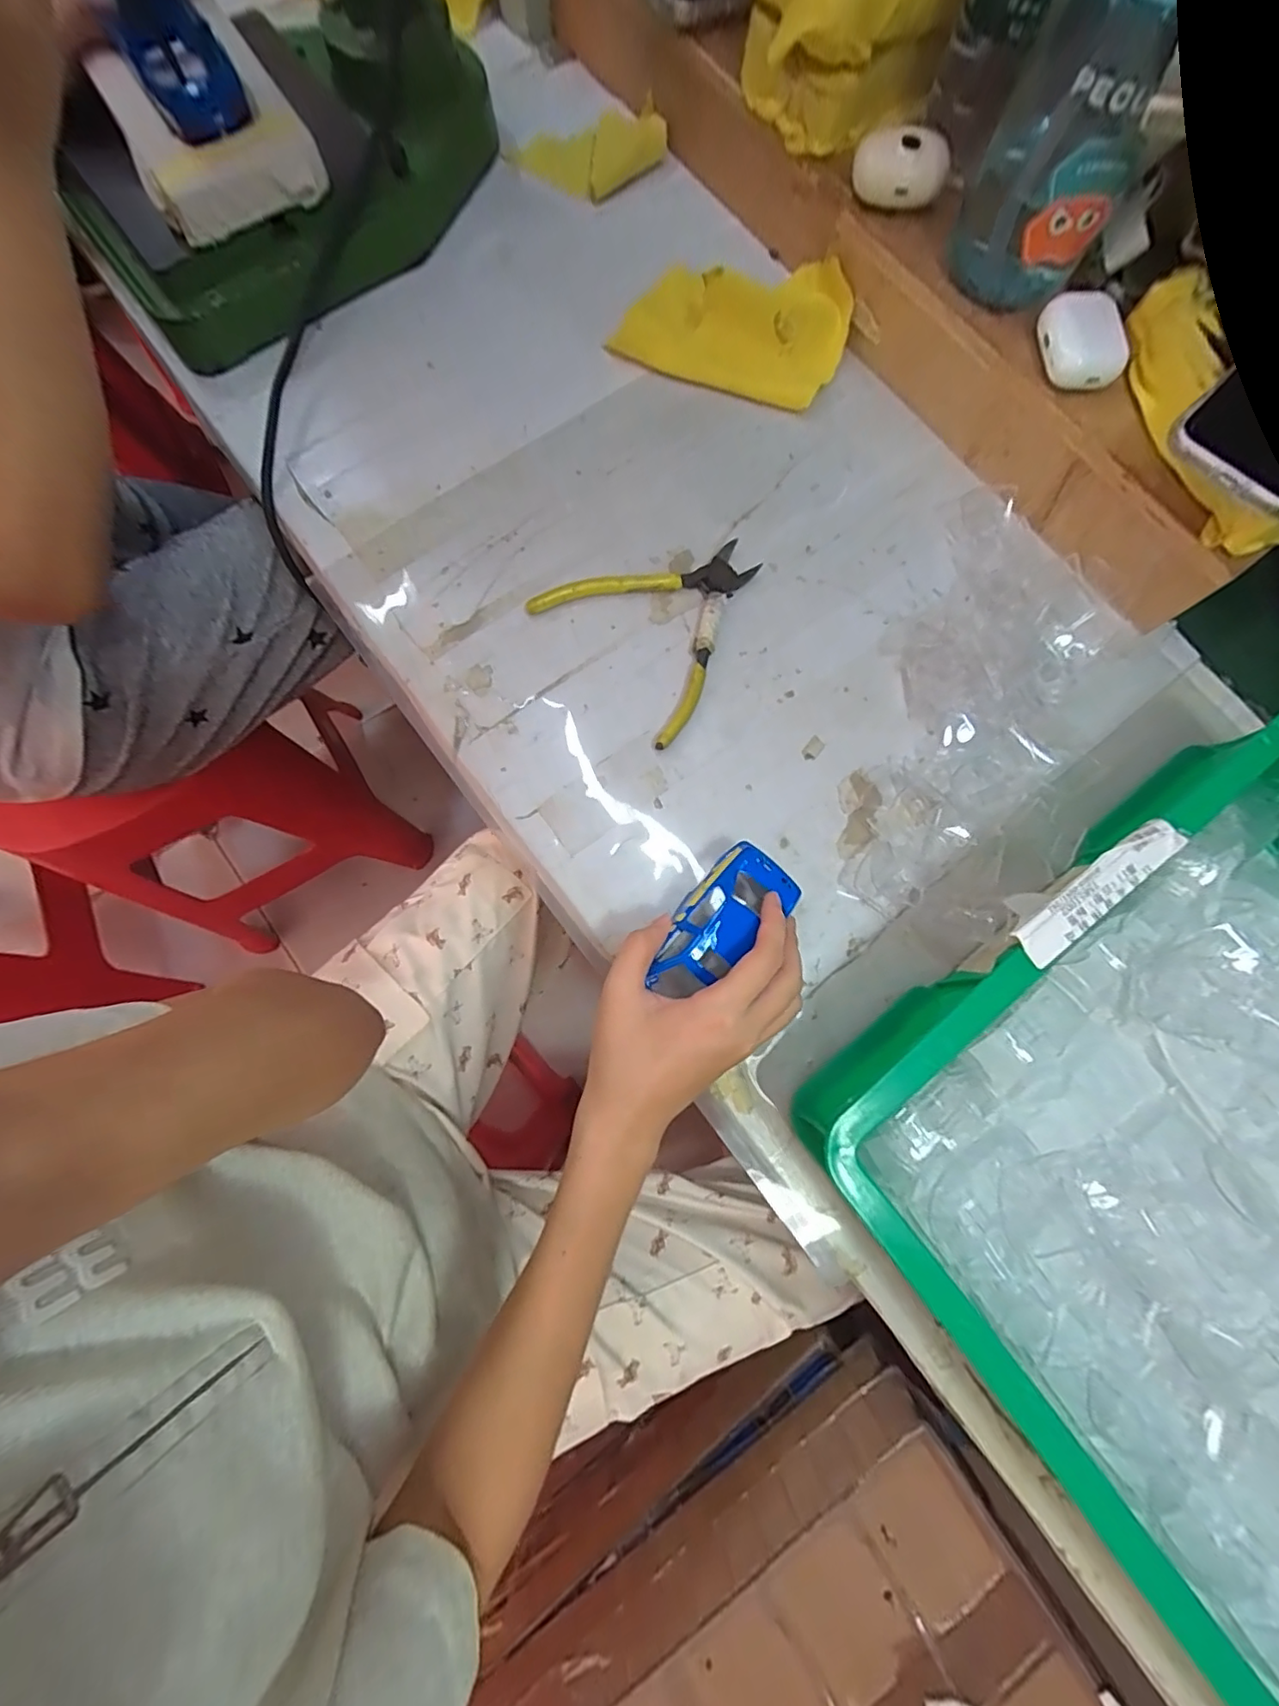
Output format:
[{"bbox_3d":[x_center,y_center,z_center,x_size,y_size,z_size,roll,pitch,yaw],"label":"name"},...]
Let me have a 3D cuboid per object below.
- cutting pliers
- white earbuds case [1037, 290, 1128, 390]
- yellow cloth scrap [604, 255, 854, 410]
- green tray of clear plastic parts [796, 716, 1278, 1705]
[{"bbox_3d":[0.019,-0.159,0.376,0.135,0.011,0.128,-43,81,-9],"label":"cutting pliers"},{"bbox_3d":[0.274,-0.319,0.356,0.043,0.024,0.058,-12,79,-4],"label":"white earbuds case"},{"bbox_3d":[0.070,-0.395,0.420,0.168,0.033,0.110,8,78,-1],"label":"yellow cloth scrap"},{"bbox_3d":[0.391,0.228,0.266,0.382,0.079,0.553,-37,80,-8],"label":"green tray of clear plastic parts"}]

